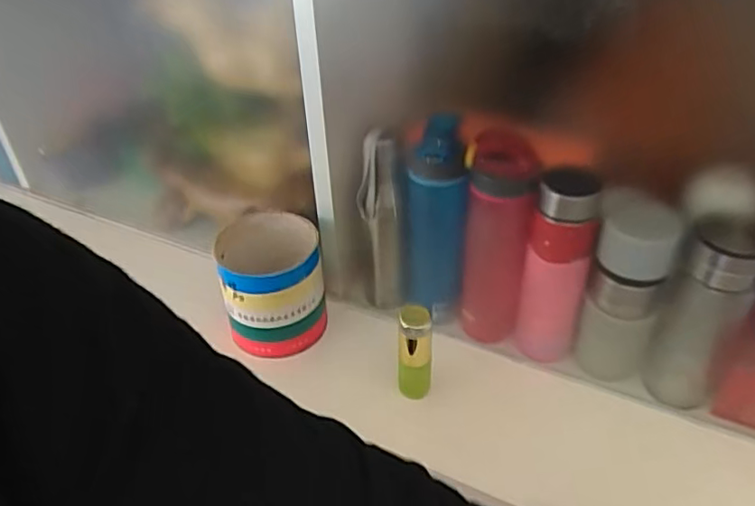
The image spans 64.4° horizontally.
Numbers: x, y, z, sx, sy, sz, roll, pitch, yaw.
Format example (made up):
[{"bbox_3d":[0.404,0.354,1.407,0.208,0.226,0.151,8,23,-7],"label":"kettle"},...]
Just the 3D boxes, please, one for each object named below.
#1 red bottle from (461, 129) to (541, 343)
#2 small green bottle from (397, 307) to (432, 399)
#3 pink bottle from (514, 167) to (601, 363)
[{"bbox_3d":[0.124,-0.006,0.637,0.066,0.231,0.056,-1,38,4],"label":"red bottle"},{"bbox_3d":[0.038,0.103,0.608,0.033,0.106,0.032,1,38,5],"label":"small green bottle"},{"bbox_3d":[0.188,0.017,0.629,0.064,0.218,0.053,16,41,23],"label":"pink bottle"}]

